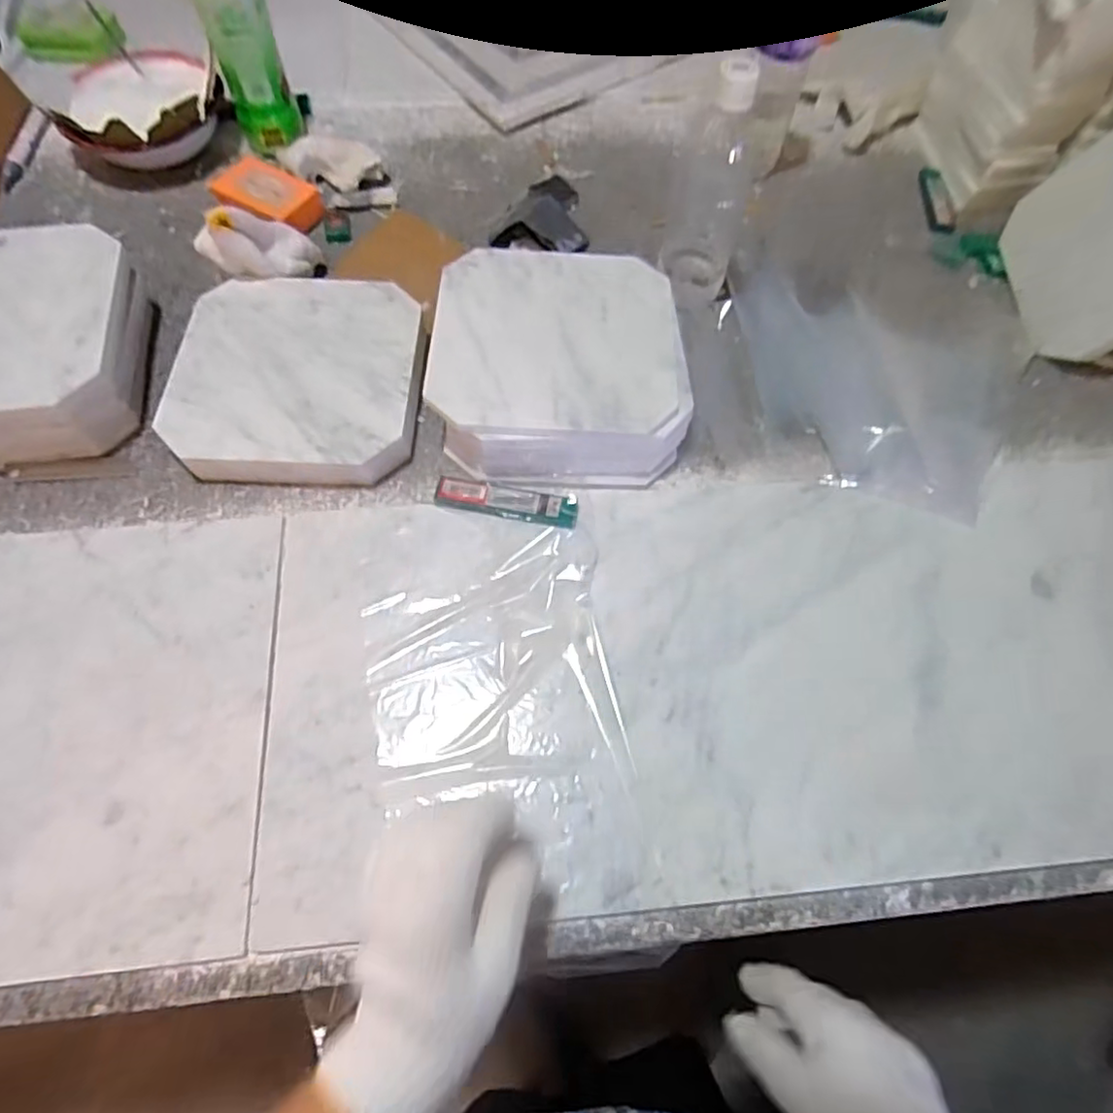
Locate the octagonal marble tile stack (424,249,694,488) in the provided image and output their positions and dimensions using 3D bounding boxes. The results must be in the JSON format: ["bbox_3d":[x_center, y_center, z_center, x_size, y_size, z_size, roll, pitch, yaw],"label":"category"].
[{"bbox_3d":[0.002,-0.166,0.567,0.204,0.068,0.219,0,62,-2],"label":"octagonal marble tile stack"}]

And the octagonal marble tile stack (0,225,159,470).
[{"bbox_3d":[-0.454,-0.170,0.541,0.193,0.084,0.192,-5,62,-5],"label":"octagonal marble tile stack"}]

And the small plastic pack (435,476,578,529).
[{"bbox_3d":[-0.040,-0.045,0.523,0.113,0.010,0.029,9,62,3],"label":"small plastic pack"}]

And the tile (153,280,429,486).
[{"bbox_3d":[-0.219,-0.153,0.564,0.201,0.040,0.196,0,62,-2],"label":"tile"}]

